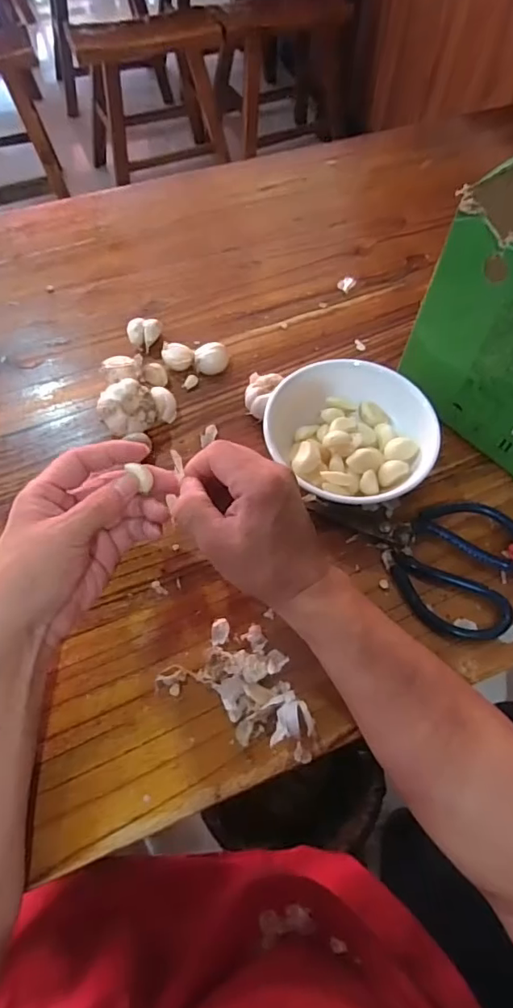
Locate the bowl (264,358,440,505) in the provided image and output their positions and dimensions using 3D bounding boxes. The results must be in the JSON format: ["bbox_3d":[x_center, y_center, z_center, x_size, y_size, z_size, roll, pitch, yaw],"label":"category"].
[{"bbox_3d":[0.088,-0.068,0.476,0.141,0.056,0.146,1,62,-1],"label":"bowl"}]

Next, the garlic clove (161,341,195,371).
[{"bbox_3d":[-0.079,-0.150,0.537,0.031,0.015,0.033,-6,62,-5],"label":"garlic clove"}]

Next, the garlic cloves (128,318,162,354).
[{"bbox_3d":[-0.113,-0.172,0.545,0.034,0.024,0.028,-10,62,-7],"label":"garlic cloves"}]

